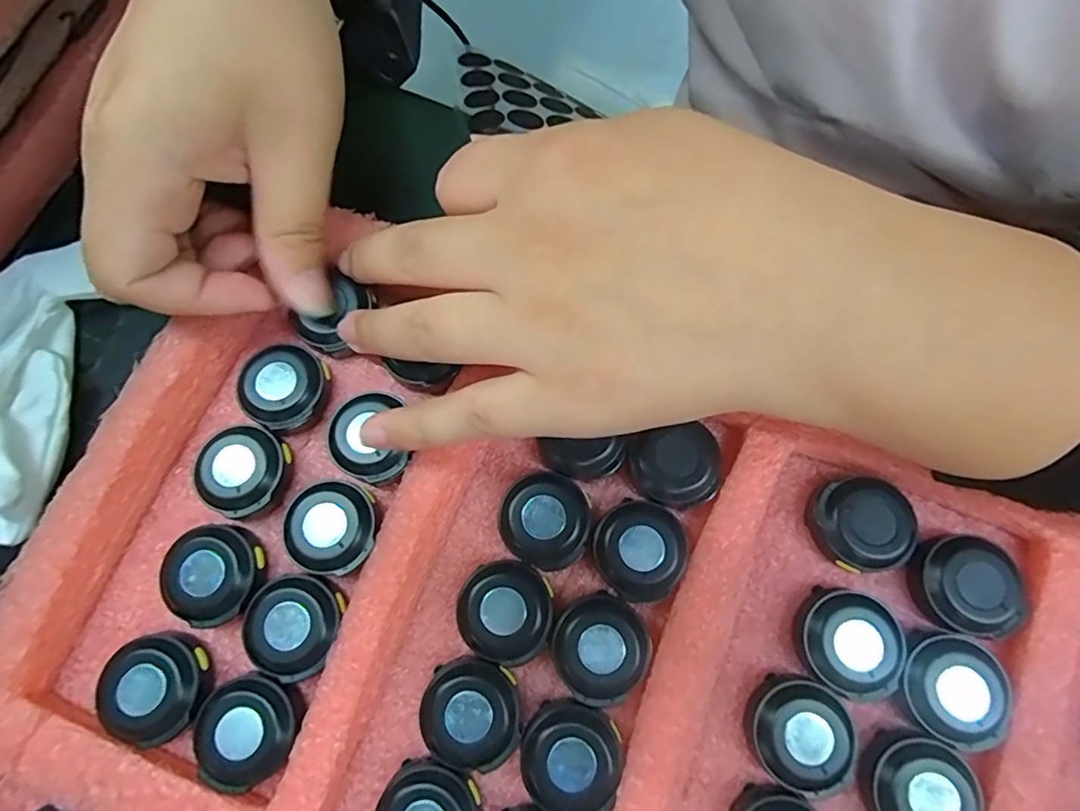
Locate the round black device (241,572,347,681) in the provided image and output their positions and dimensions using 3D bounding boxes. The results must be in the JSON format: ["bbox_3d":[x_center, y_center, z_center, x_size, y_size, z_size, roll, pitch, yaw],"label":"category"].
[{"bbox_3d":[-0.077,0.068,0.178,0.029,0.009,0.029,0,75,1],"label":"round black device"}]

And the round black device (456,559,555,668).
[{"bbox_3d":[-0.011,0.064,0.178,0.029,0.011,0.030,0,75,1],"label":"round black device"}]

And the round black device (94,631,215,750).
[{"bbox_3d":[-0.116,0.085,0.172,0.030,0.009,0.029,0,75,1],"label":"round black device"}]

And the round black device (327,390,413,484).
[{"bbox_3d":[-0.056,0.010,0.193,0.030,0.008,0.029,0,75,1],"label":"round black device"}]

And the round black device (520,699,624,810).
[{"bbox_3d":[0.009,0.104,0.167,0.029,0.009,0.031,0,75,1],"label":"round black device"}]

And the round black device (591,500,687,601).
[{"bbox_3d":[0.032,0.046,0.184,0.029,0.012,0.028,0,75,1],"label":"round black device"}]

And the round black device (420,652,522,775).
[{"bbox_3d":[-0.021,0.093,0.172,0.029,0.010,0.029,0,75,1],"label":"round black device"}]

